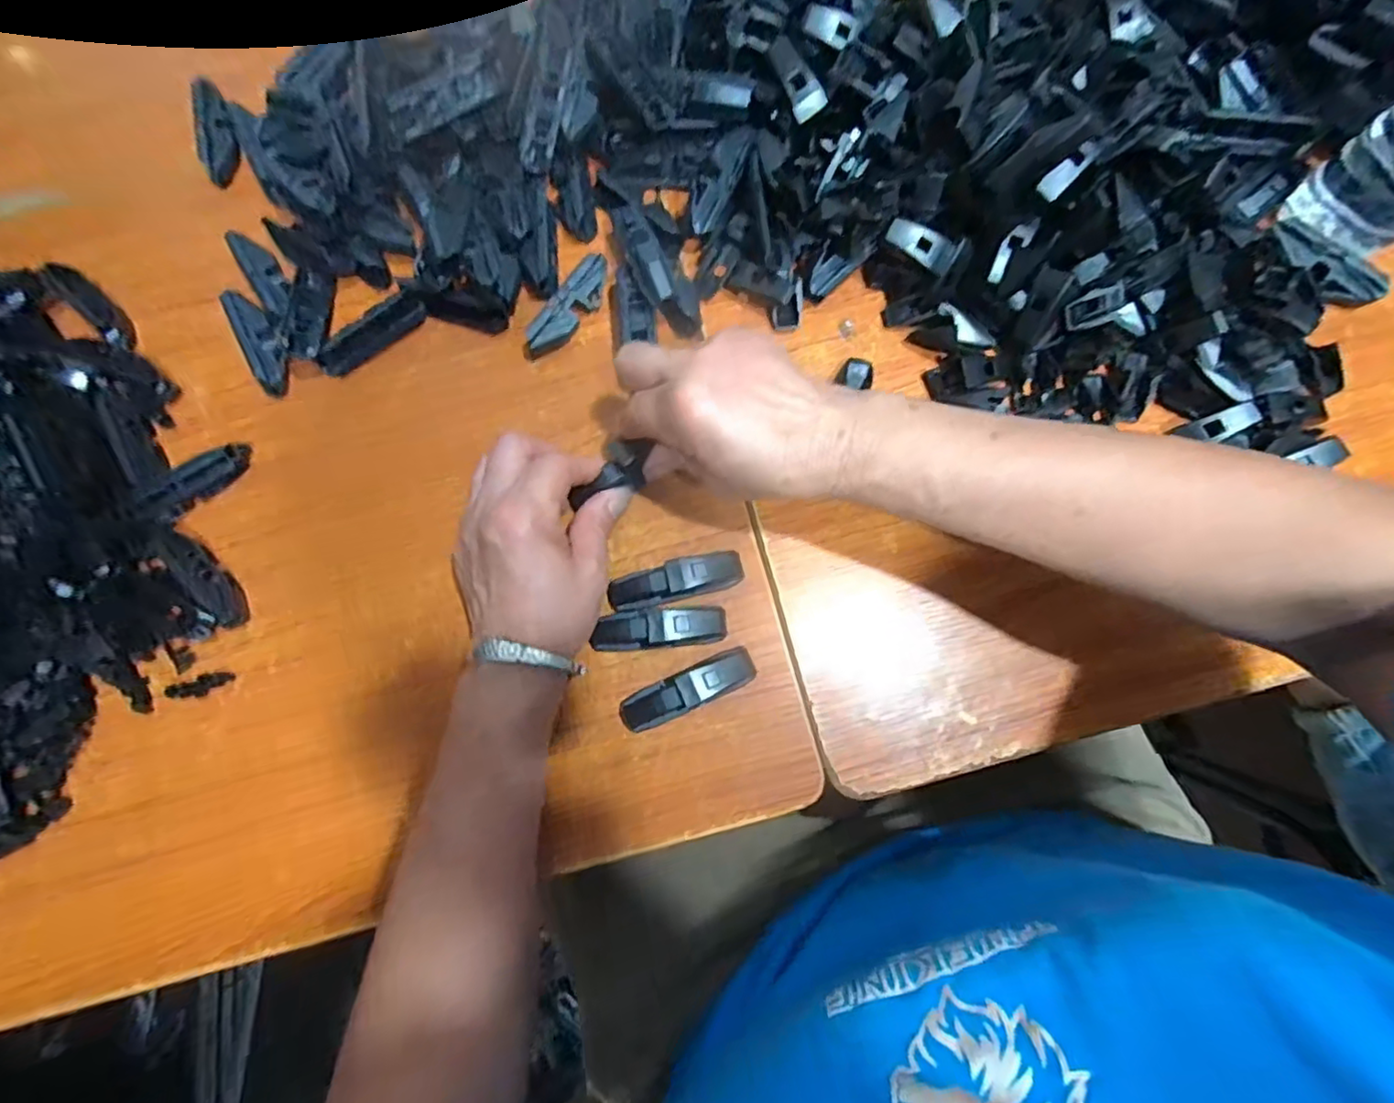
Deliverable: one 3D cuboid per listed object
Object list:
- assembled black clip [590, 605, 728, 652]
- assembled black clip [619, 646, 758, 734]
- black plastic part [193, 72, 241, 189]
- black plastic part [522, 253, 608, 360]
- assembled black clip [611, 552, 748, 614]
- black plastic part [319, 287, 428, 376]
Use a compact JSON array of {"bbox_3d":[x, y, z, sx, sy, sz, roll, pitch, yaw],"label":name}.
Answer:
[{"bbox_3d":[-0.021,0.043,0.343,0.074,0.022,0.021,-7,79,0],"label":"assembled black clip"},{"bbox_3d":[-0.005,0.075,0.337,0.077,0.021,0.021,-24,80,-3],"label":"assembled black clip"},{"bbox_3d":[-0.326,-0.286,0.421,0.025,0.011,0.067,-8,93,0],"label":"black plastic part"},{"bbox_3d":[-0.079,-0.150,0.383,0.019,0.021,0.073,39,83,8],"label":"black plastic part"},{"bbox_3d":[-0.012,0.017,0.348,0.076,0.023,0.022,-12,80,-1],"label":"assembled black clip"},{"bbox_3d":[-0.204,-0.139,0.391,0.072,0.018,0.016,-37,81,-5],"label":"black plastic part"}]

